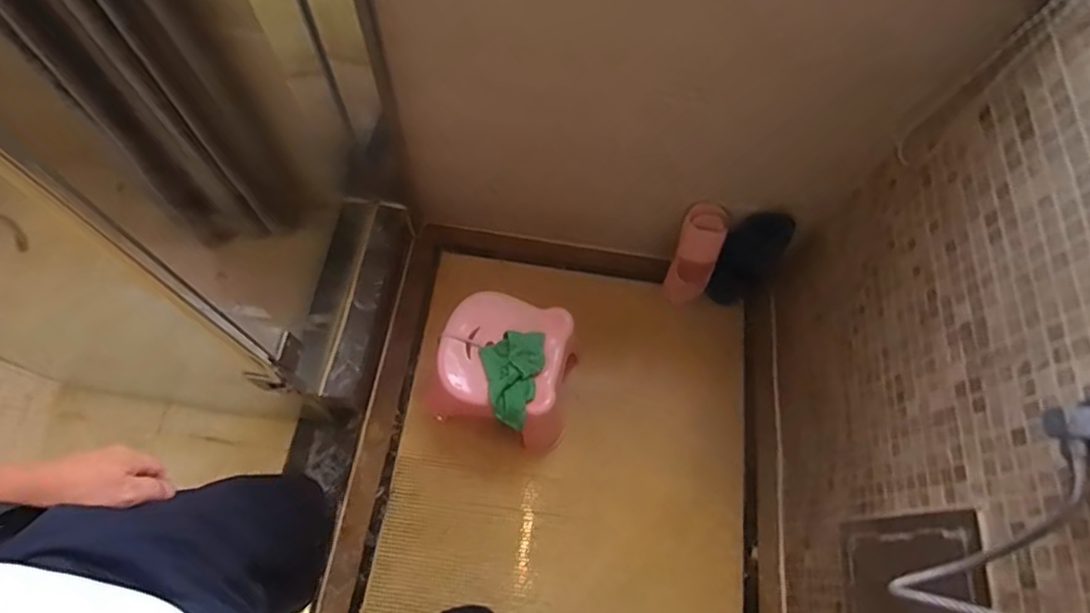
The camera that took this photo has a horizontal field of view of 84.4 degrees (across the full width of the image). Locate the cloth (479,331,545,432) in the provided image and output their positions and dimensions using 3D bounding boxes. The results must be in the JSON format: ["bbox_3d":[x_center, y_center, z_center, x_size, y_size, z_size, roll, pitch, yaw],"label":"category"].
[{"bbox_3d":[-0.069,0.134,1.144,0.114,0.024,0.176,11,67,1],"label":"cloth"}]

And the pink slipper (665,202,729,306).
[{"bbox_3d":[0.338,-0.111,1.359,0.100,0.254,0.070,16,31,3],"label":"pink slipper"}]

